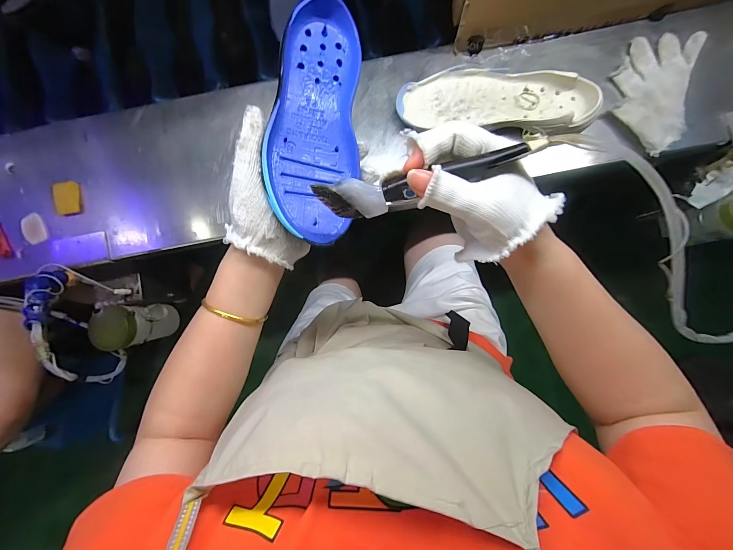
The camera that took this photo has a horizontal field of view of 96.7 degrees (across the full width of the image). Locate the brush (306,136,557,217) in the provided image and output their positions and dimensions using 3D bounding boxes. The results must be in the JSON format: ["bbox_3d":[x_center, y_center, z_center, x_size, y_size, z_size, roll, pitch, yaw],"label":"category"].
[{"bbox_3d":[0.042,-0.064,0.239,0.159,0.008,0.033,-8,128,12],"label":"brush"}]

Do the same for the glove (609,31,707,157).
[{"bbox_3d":[0.418,-0.272,0.483,0.102,0.034,0.188,16,86,5],"label":"glove"}]

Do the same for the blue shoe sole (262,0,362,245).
[{"bbox_3d":[-0.045,-0.134,0.291,0.076,0.030,0.204,6,88,-15],"label":"blue shoe sole"}]

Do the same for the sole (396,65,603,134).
[{"bbox_3d":[0.187,-0.257,0.483,0.278,0.038,0.102,8,86,4],"label":"sole"}]

